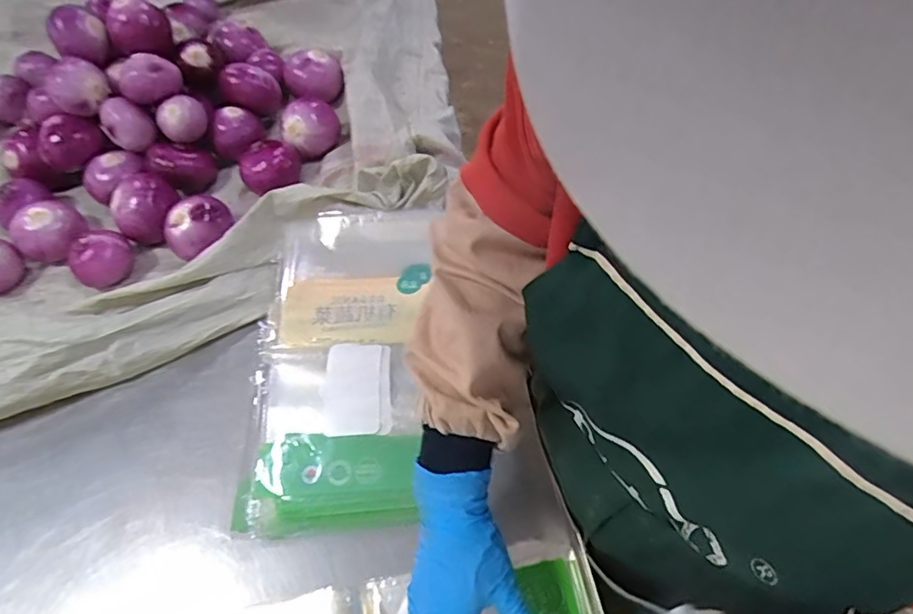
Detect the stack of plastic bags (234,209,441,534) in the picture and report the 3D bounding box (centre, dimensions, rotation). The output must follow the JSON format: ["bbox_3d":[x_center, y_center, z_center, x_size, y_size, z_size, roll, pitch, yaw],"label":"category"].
[{"bbox_3d":[-0.135,0.052,0.614,0.189,0.056,0.370,-1,56,4],"label":"stack of plastic bags"}]

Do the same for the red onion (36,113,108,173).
[{"bbox_3d":[-0.537,-0.232,0.748,0.081,0.059,0.056,-40,62,-21],"label":"red onion"}]

